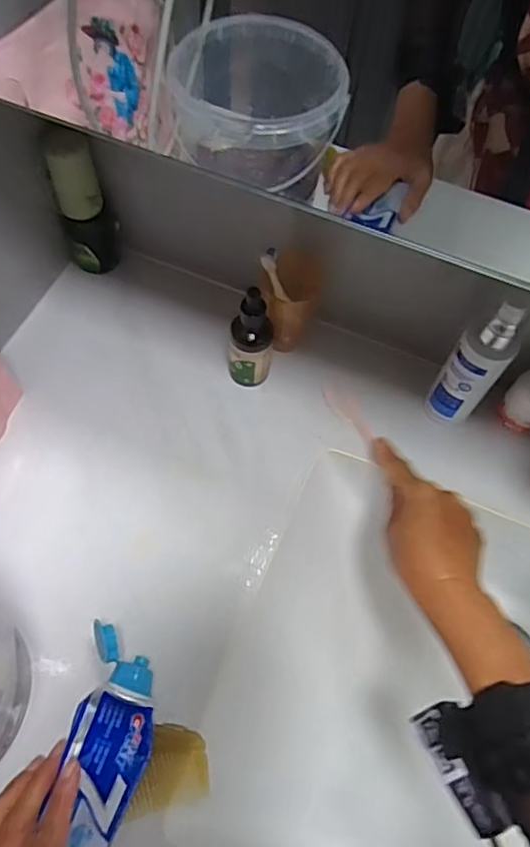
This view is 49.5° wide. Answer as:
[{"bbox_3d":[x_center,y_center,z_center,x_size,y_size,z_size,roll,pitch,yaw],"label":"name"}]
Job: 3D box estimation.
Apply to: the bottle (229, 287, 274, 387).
[{"bbox_3d":[-0.011,-0.068,0.483,0.036,0.108,0.028,3,63,-3],"label":"bottle"}]

